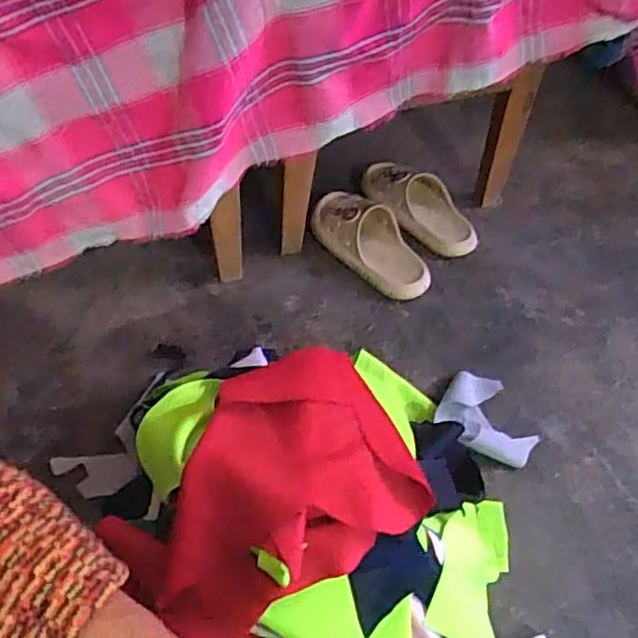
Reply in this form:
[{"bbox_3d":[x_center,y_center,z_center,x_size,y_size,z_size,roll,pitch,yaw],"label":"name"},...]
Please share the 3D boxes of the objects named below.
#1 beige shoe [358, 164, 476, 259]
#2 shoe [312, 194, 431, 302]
[{"bbox_3d":[0.161,-0.185,1.080,0.107,0.068,0.219,-32,57,-28],"label":"beige shoe"},{"bbox_3d":[0.069,-0.110,1.005,0.085,0.070,0.214,-33,57,-28],"label":"shoe"}]

